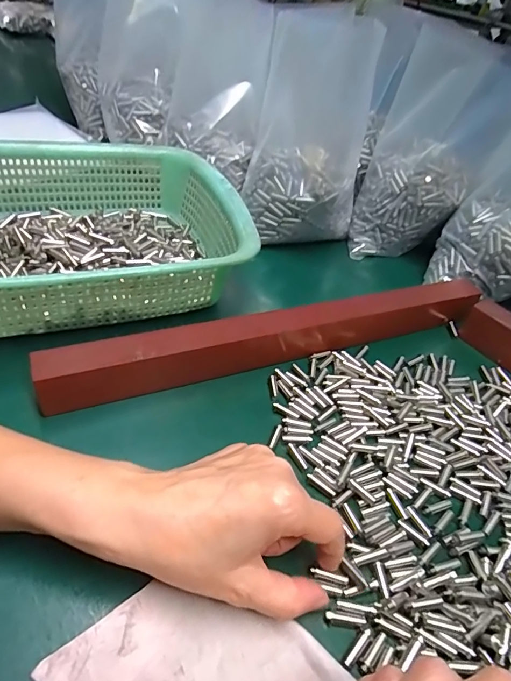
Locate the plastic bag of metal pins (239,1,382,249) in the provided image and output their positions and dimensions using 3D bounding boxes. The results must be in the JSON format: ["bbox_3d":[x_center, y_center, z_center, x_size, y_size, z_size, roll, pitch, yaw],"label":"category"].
[{"bbox_3d":[0.059,-0.218,0.456,0.124,0.201,0.105,10,44,0],"label":"plastic bag of metal pins"}]

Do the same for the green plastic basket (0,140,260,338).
[{"bbox_3d":[-0.161,-0.099,0.374,0.284,0.080,0.218,-12,48,-22],"label":"green plastic basket"}]

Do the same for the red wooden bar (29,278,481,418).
[{"bbox_3d":[0.033,-0.008,0.352,0.385,0.044,0.025,-12,48,-21],"label":"red wooden bar"}]

